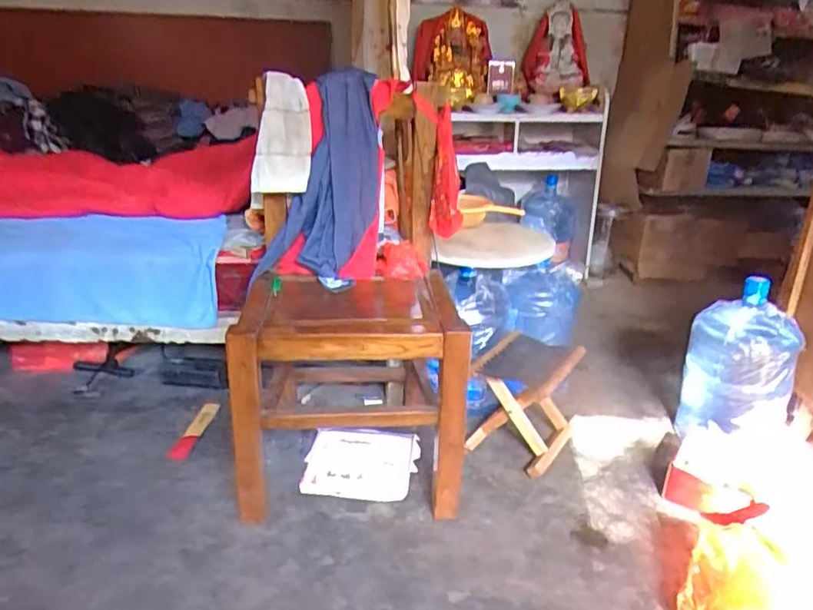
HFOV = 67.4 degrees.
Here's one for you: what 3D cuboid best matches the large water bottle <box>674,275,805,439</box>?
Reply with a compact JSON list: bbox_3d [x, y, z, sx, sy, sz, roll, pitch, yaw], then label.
[{"bbox_3d":[0.877,0.179,1.620,0.252,0.423,0.253,13,25,25],"label":"large water bottle"}]

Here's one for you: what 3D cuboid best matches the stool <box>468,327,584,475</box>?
[{"bbox_3d":[0.323,0.252,1.670,0.256,0.251,0.266,13,25,25],"label":"stool"}]

